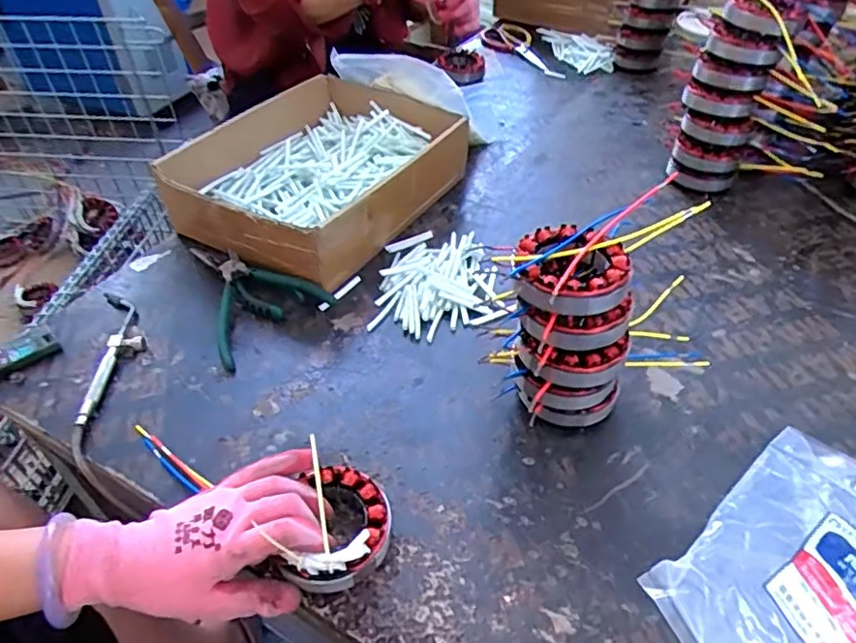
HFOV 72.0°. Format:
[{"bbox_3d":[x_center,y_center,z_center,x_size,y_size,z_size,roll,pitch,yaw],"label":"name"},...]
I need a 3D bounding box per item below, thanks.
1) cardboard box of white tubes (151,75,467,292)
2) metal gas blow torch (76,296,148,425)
[{"bbox_3d":[-0.132,-0.192,0.756,0.263,0.110,0.337,24,49,24],"label":"cardboard box of white tubes"},{"bbox_3d":[-0.307,0.025,0.583,0.049,0.018,0.177,-10,45,-8],"label":"metal gas blow torch"}]

